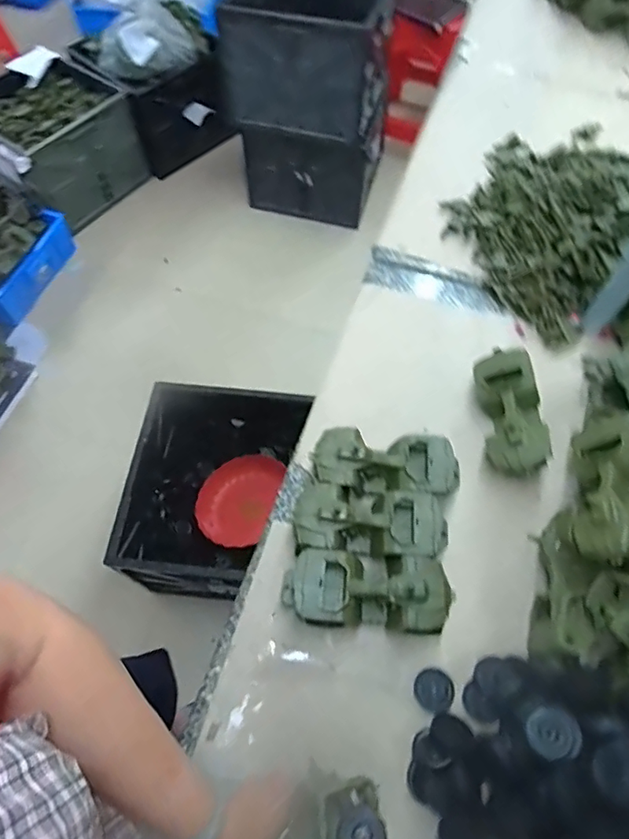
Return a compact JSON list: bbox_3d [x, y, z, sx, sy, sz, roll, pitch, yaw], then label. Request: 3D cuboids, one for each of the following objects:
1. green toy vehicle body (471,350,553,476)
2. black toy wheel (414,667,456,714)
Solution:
[{"bbox_3d":[0.271,-0.010,0.715,0.079,0.069,0.173,1,63,0],"label":"green toy vehicle body"},{"bbox_3d":[0.135,0.304,0.581,0.042,0.014,0.043,0,63,-1],"label":"black toy wheel"}]

